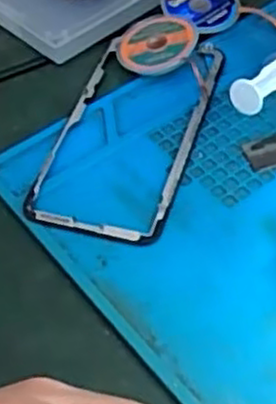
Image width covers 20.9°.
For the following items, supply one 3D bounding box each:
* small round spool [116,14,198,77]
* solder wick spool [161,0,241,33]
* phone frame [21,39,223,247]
[{"bbox_3d":[0.010,-0.089,0.420,0.043,0.009,0.043,-26,52,7],"label":"small round spool"},{"bbox_3d":[0.038,-0.116,0.442,0.042,0.011,0.038,34,61,28],"label":"solder wick spool"},{"bbox_3d":[-0.005,-0.038,0.388,0.069,0.005,0.140,11,52,14],"label":"phone frame"}]

